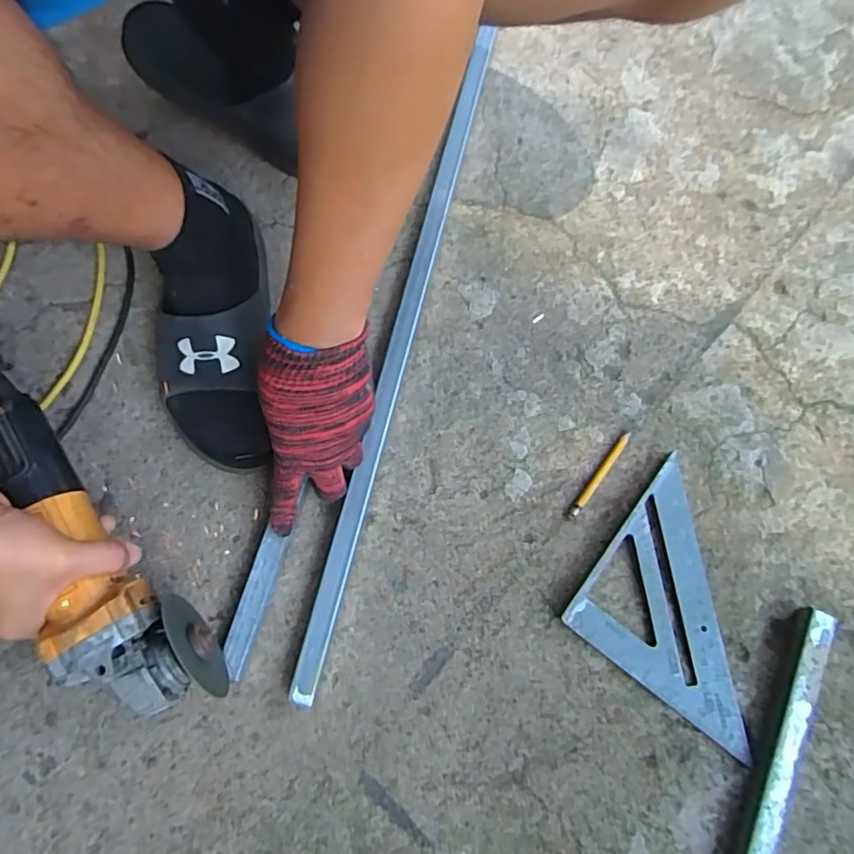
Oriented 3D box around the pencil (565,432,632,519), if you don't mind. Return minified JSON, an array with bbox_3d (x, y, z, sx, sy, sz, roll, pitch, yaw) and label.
[{"bbox_3d":[0.154,0.043,0.511,0.009,0.005,0.095,37,77,11],"label":"pencil"}]

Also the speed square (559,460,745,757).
[{"bbox_3d":[0.225,0.143,0.475,0.164,0.015,0.167,36,77,11],"label":"speed square"}]

